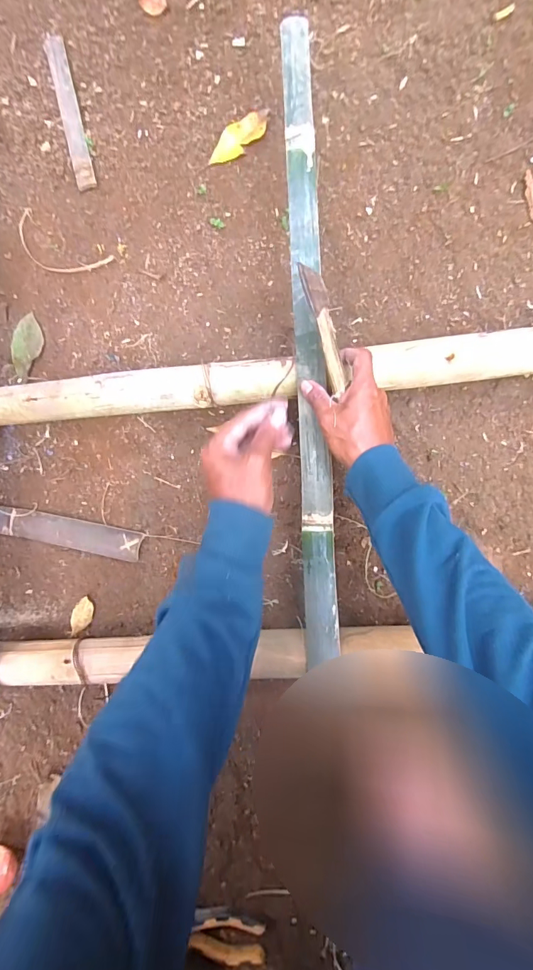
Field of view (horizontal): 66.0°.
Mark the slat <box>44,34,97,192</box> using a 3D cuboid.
[{"bbox_3d":[-0.276,-0.523,0.576,0.025,0.014,0.229,-15,85,6],"label":"slat"}]

